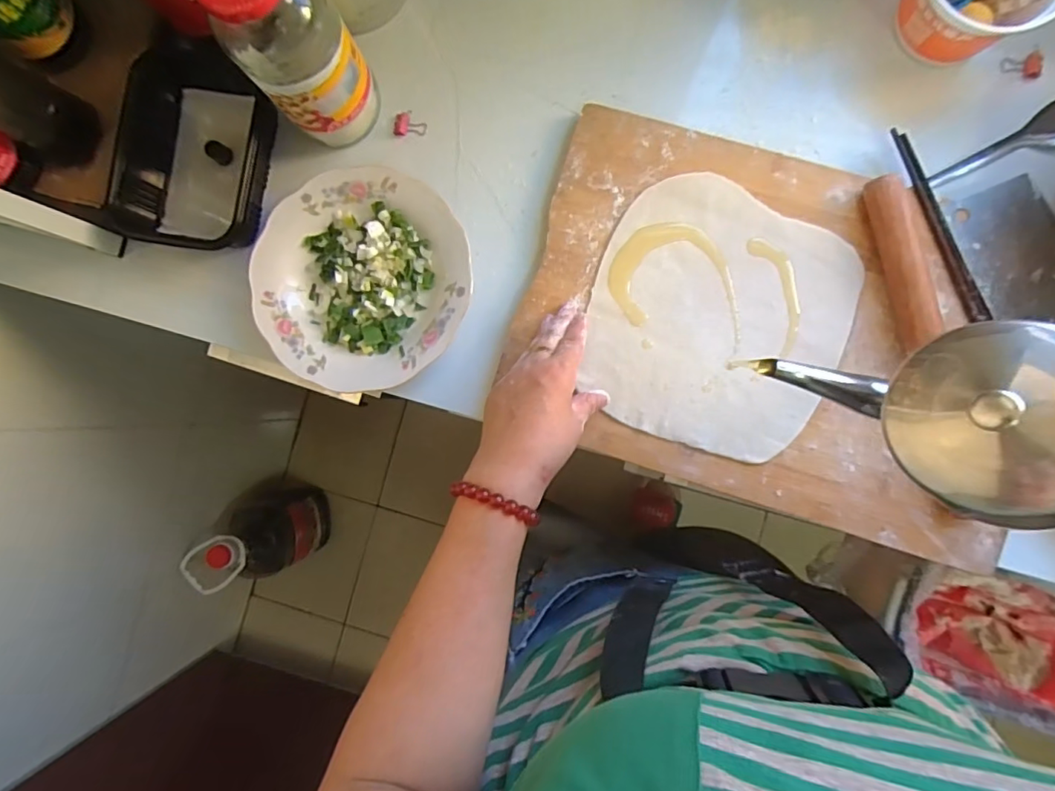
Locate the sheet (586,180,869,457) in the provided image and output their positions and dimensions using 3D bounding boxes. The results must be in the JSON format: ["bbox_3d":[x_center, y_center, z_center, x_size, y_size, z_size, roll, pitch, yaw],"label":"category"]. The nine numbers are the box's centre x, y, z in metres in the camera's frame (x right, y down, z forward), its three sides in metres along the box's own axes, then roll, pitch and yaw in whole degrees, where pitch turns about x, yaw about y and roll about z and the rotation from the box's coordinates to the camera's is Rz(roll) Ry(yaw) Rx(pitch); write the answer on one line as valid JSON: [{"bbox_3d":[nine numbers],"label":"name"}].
[{"bbox_3d":[0.164,-0.067,0.463,0.211,0.010,0.217,21,90,5],"label":"sheet"}]

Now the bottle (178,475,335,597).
[{"bbox_3d":[-0.561,0.284,1.130,0.153,0.321,0.186,-24,87,3],"label":"bottle"}]

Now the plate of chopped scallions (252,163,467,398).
[{"bbox_3d":[-0.147,-0.103,0.485,0.190,0.033,0.182,0,88,4],"label":"plate of chopped scallions"}]

